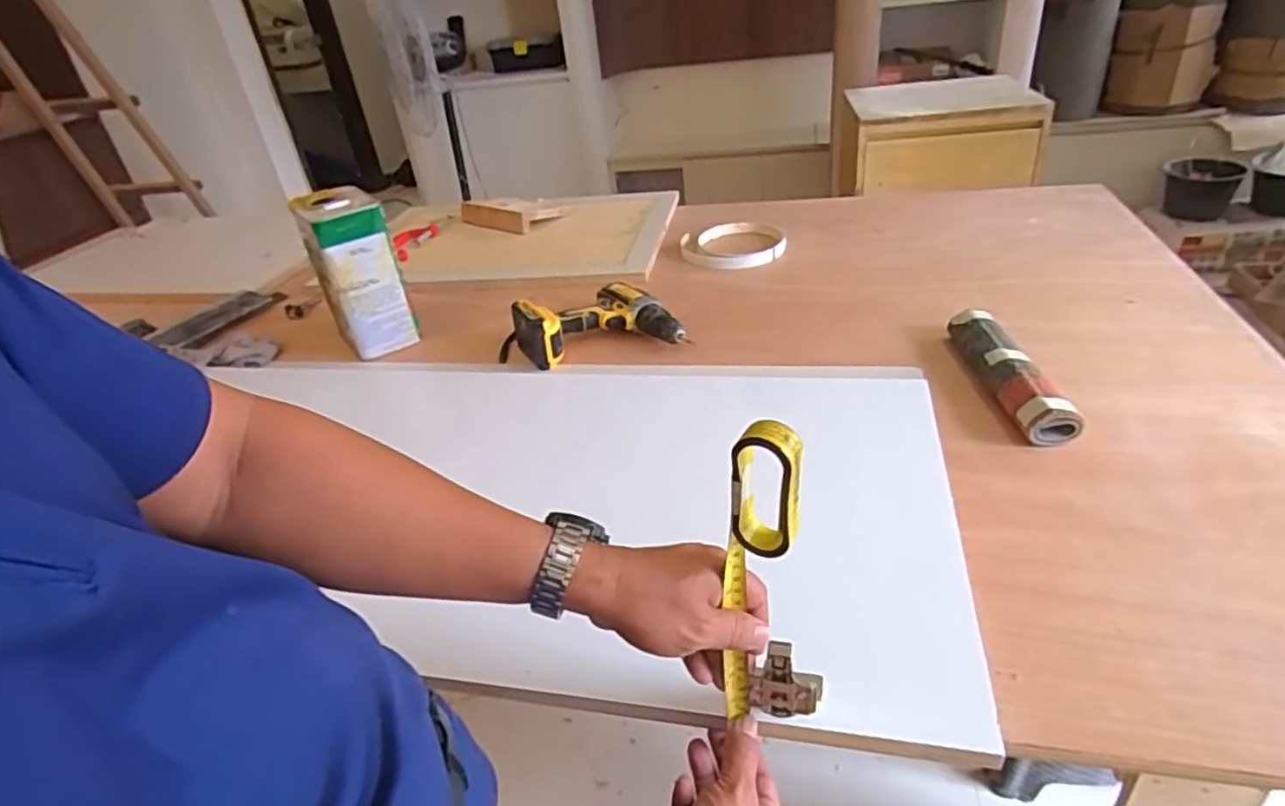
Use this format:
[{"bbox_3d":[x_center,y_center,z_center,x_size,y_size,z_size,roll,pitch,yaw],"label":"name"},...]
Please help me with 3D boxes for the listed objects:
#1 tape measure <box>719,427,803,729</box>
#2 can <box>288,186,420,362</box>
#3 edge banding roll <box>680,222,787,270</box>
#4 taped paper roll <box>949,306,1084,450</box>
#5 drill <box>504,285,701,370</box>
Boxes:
[{"bbox_3d":[0.067,0.116,0.431,0.039,0.245,0.017,18,37,23],"label":"tape measure"},{"bbox_3d":[-0.450,-0.206,1.101,0.112,0.230,0.137,-22,36,-20],"label":"can"},{"bbox_3d":[0.169,-0.299,1.315,0.191,0.018,0.207,-5,34,4],"label":"edge banding roll"},{"bbox_3d":[0.435,-0.040,0.838,0.060,0.045,0.250,-6,34,3],"label":"taped paper roll"},{"bbox_3d":[-0.086,-0.129,1.056,0.280,0.069,0.189,-8,34,0],"label":"drill"}]

